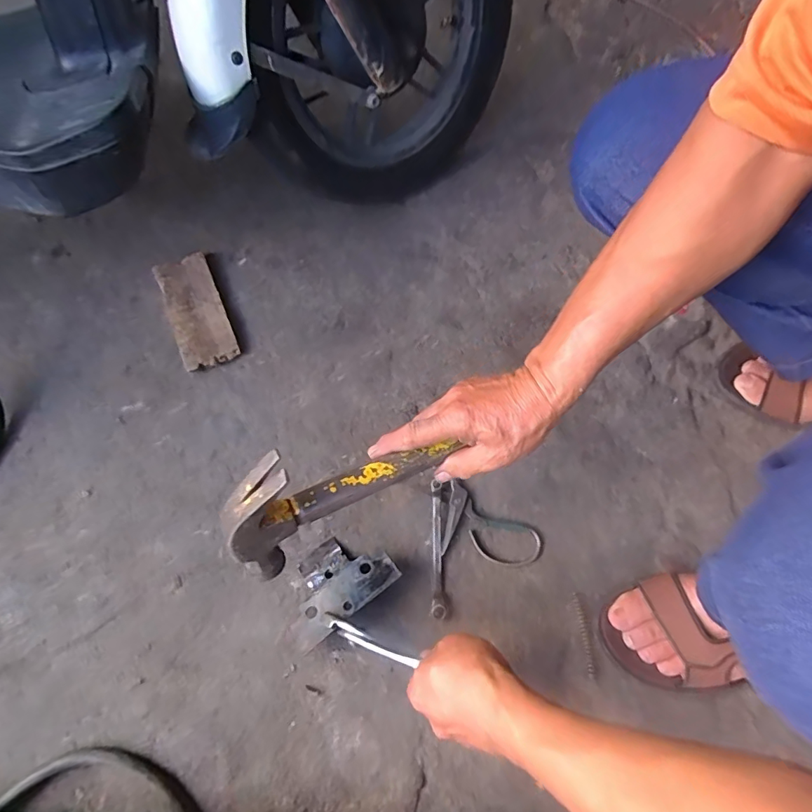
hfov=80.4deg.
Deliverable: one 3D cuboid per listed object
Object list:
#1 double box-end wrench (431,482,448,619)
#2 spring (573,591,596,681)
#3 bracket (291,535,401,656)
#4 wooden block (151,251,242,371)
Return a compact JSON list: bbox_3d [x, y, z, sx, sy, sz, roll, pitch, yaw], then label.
[{"bbox_3d":[0.034,0.149,0.508,0.014,0.012,0.138,0,69,2],"label":"double box-end wrench"},{"bbox_3d":[0.178,0.227,0.476,0.010,0.004,0.077,-6,69,-1],"label":"spring"},{"bbox_3d":[-0.073,0.181,0.493,0.116,0.019,0.080,-37,52,-10],"label":"bracket"},{"bbox_3d":[-0.269,-0.125,0.621,0.070,0.019,0.167,-25,70,-8],"label":"wooden block"}]

